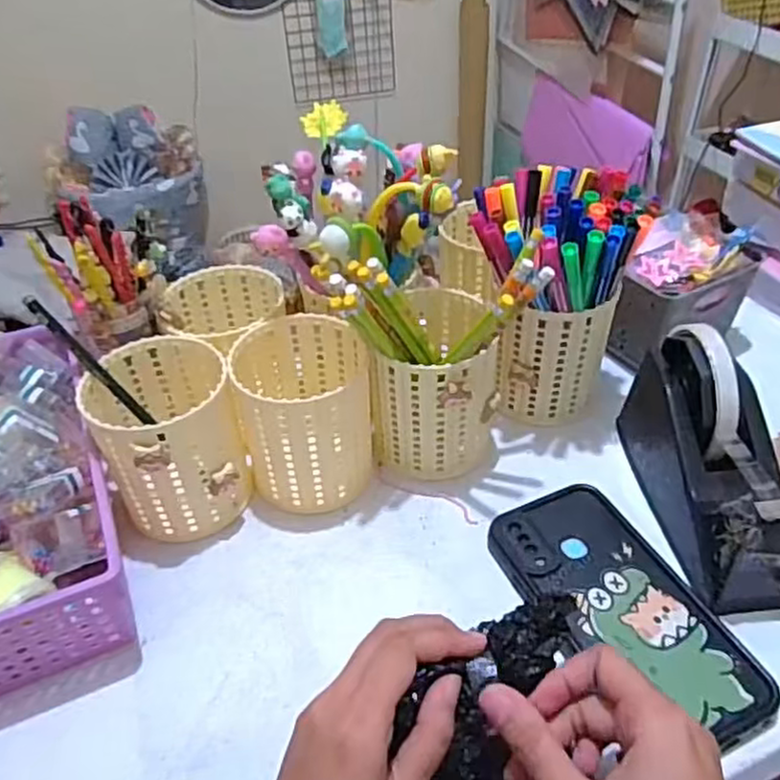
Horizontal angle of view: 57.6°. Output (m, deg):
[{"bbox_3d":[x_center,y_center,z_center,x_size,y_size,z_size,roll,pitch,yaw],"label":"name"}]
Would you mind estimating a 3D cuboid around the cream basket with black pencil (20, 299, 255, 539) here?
[{"bbox_3d":[-0.140,0.020,0.436,0.082,0.121,0.091,-20,43,-19],"label":"cream basket with black pencil"}]

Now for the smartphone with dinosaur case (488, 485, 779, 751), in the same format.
[{"bbox_3d":[0.126,0.118,0.391,0.080,0.007,0.162,-20,43,-18],"label":"smartphone with dinosaur case"}]

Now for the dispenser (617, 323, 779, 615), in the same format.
[{"bbox_3d":[0.193,0.037,0.415,0.059,0.101,0.153,-5,41,-2],"label":"dispenser"}]

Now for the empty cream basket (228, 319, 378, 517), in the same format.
[{"bbox_3d":[-0.053,0.015,0.459,0.079,0.097,0.084,-6,41,-4],"label":"empty cream basket"}]

